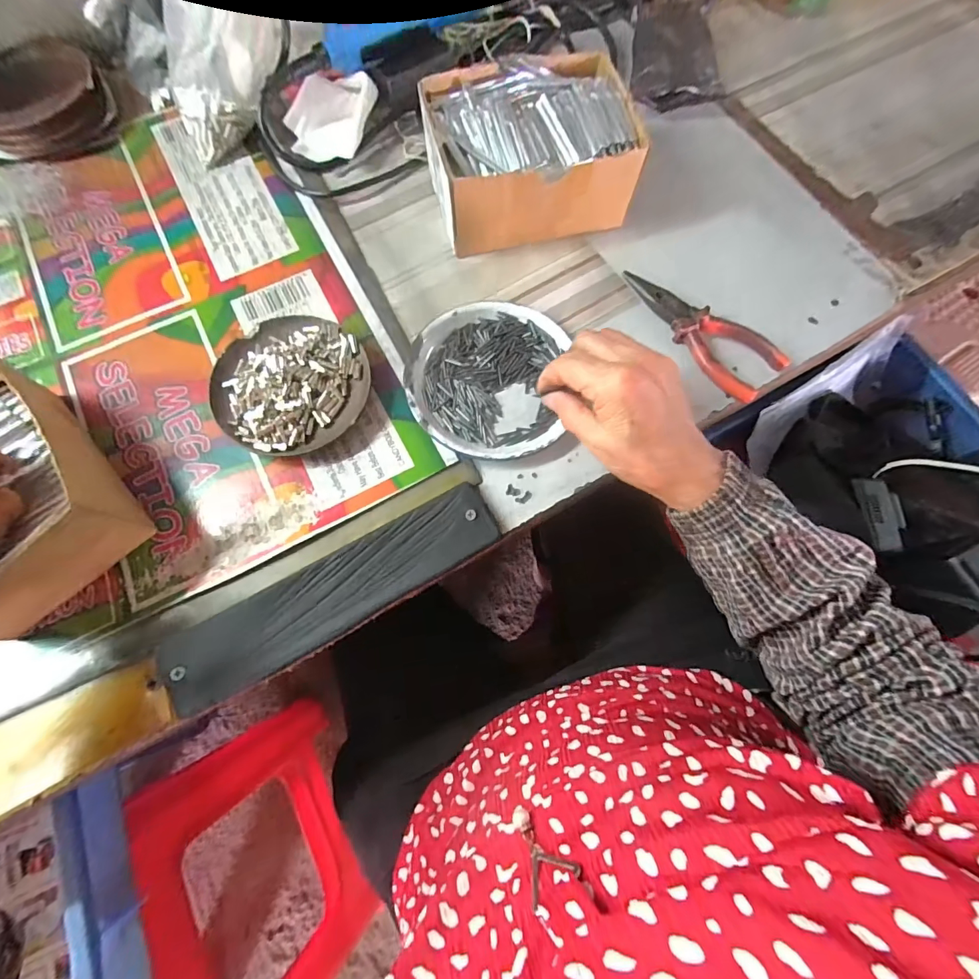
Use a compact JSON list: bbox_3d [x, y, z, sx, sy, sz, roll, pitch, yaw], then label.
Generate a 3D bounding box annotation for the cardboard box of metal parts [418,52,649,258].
[{"bbox_3d":[0.028,-0.285,0.383,0.165,0.071,0.127,-14,73,-6],"label":"cardboard box of metal parts"}]

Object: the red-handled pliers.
[{"bbox_3d":[0.168,-0.132,0.364,0.048,0.018,0.143,-42,78,-14],"label":"red-handled pliers"}]

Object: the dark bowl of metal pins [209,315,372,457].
[{"bbox_3d":[-0.150,-0.081,0.335,0.110,0.024,0.106,1,72,-2],"label":"dark bowl of metal pins"}]

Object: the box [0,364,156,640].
[{"bbox_3d":[-0.307,-0.001,0.285,0.106,0.075,0.159,-41,78,-14],"label":"box"}]

